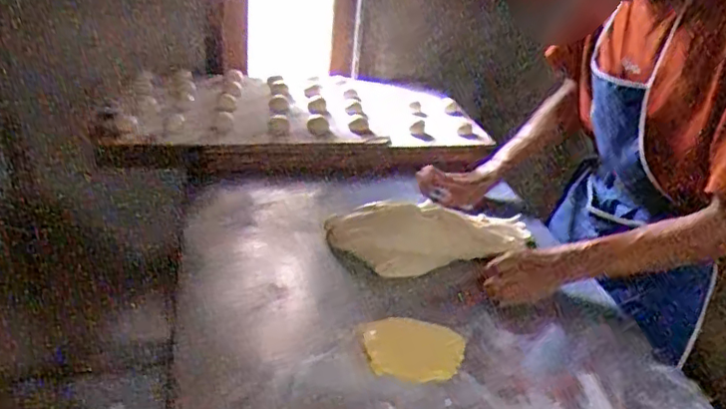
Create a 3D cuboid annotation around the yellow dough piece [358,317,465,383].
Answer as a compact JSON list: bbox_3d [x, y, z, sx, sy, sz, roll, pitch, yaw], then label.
[{"bbox_3d":[0.063,0.183,0.775,0.129,0.014,0.109,8,29,3],"label":"yellow dough piece"}]

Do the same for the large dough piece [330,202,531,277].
[{"bbox_3d":[0.115,0.050,1.025,0.360,0.108,0.070,-1,28,-14],"label":"large dough piece"}]

